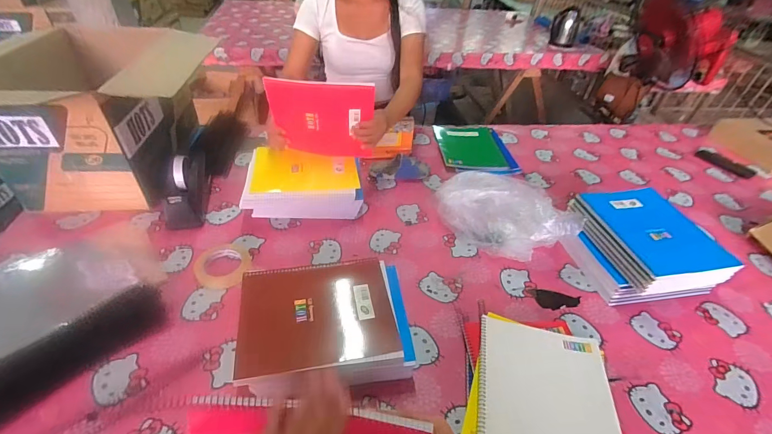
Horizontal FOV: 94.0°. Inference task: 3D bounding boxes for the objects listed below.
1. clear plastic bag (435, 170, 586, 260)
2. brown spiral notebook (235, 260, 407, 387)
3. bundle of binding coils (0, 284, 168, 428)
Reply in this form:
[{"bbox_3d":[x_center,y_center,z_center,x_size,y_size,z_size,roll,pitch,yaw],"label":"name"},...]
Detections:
[{"bbox_3d":[0.283,-0.016,0.864,0.313,0.135,0.185,30,47,27],"label":"clear plastic bag"},{"bbox_3d":[-0.112,0.157,0.604,0.249,0.016,0.192,-2,50,-14],"label":"brown spiral notebook"},{"bbox_3d":[-0.510,0.215,0.581,0.082,0.048,0.284,30,46,27],"label":"bundle of binding coils"}]

